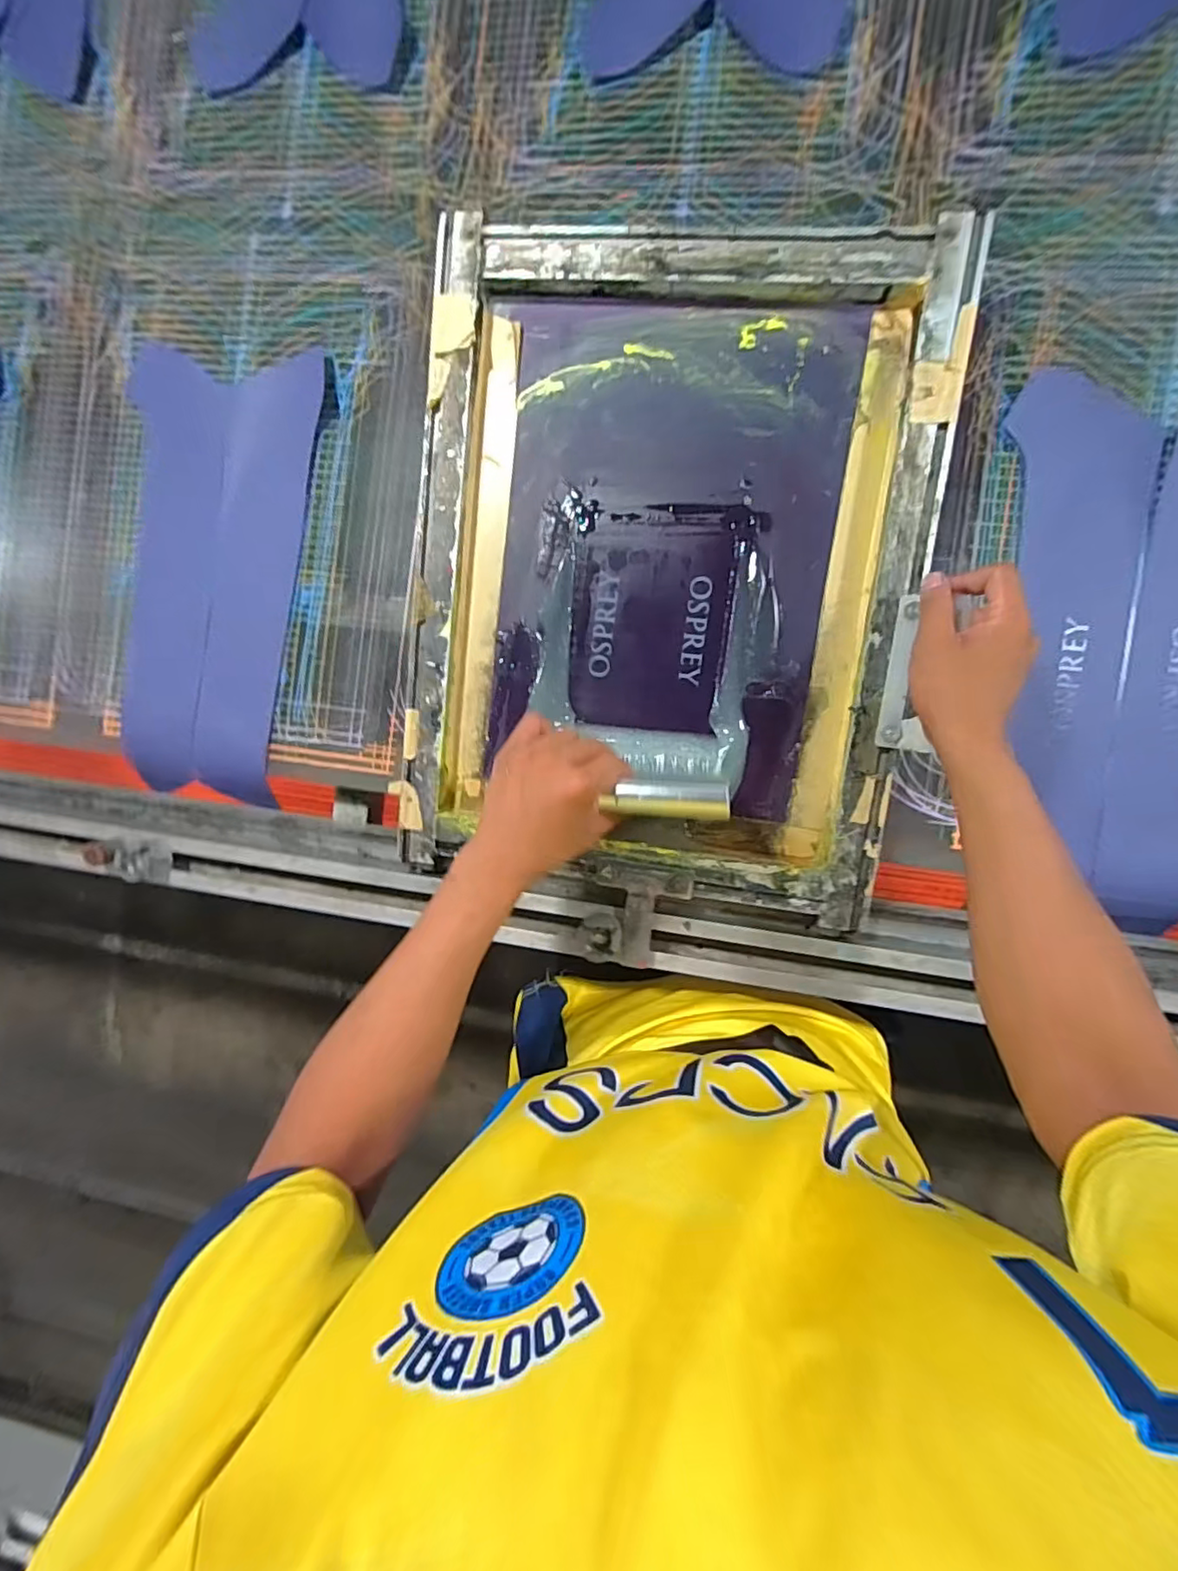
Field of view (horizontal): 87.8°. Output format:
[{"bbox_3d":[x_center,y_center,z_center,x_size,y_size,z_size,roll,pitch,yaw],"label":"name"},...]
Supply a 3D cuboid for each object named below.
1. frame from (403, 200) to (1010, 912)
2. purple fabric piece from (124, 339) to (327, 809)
[{"bbox_3d":[0.056,-0.174,0.525,0.420,0.032,0.532,8,98,8],"label":"frame"},{"bbox_3d":[-0.387,-0.214,0.629,0.202,0.009,0.441,6,91,9],"label":"purple fabric piece"}]

